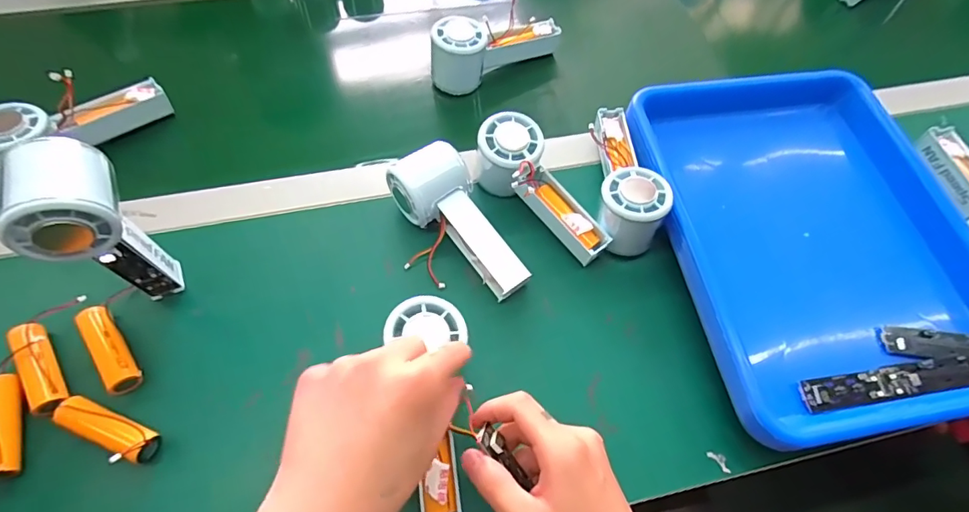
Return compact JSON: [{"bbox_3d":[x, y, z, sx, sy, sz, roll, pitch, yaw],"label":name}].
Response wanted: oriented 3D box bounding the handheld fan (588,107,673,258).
[{"bbox_3d":[0.127,-0.080,0.453,0.055,0.062,0.147,2,61,-1],"label":"handheld fan"}]

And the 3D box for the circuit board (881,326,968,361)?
[{"bbox_3d":[0.368,0.070,0.388,0.088,0.008,0.025,4,61,0],"label":"circuit board"}]

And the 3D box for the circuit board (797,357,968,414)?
[{"bbox_3d":[0.320,0.095,0.372,0.157,0.009,0.024,-7,61,-6],"label":"circuit board"}]

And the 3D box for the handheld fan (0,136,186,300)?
[{"bbox_3d":[-0.265,-0.011,0.349,0.052,0.159,0.062,-25,65,-15],"label":"handheld fan"}]

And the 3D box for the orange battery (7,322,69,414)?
[{"bbox_3d":[-0.330,0.081,0.360,0.022,0.022,0.073,-29,66,-17],"label":"orange battery"}]

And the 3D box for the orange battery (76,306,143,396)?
[{"bbox_3d":[-0.288,0.072,0.377,0.023,0.026,0.074,-35,68,-19],"label":"orange battery"}]

